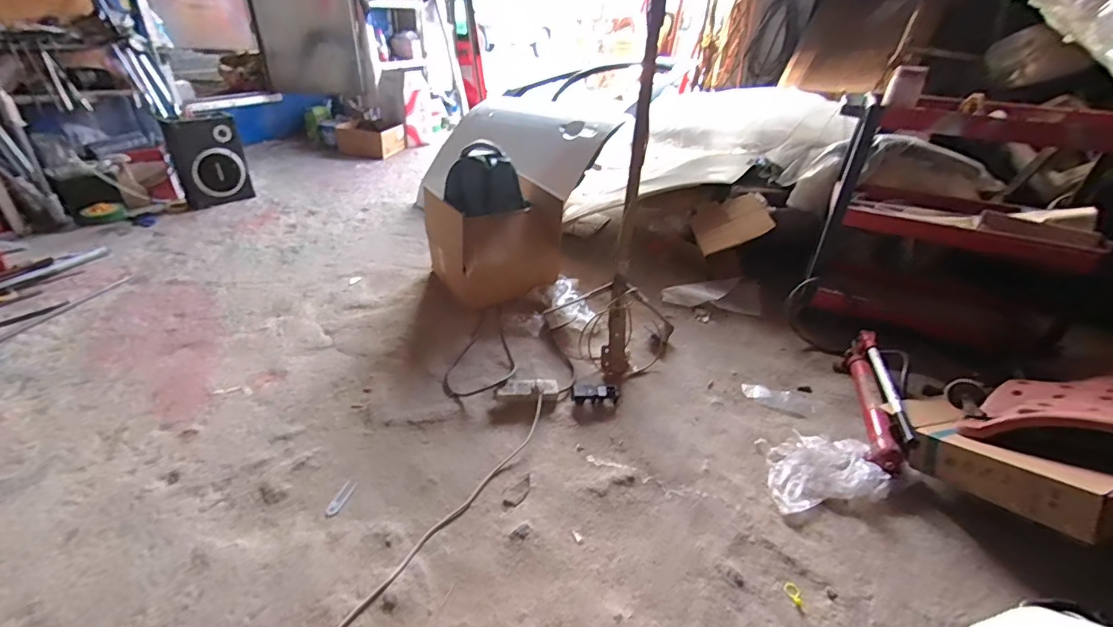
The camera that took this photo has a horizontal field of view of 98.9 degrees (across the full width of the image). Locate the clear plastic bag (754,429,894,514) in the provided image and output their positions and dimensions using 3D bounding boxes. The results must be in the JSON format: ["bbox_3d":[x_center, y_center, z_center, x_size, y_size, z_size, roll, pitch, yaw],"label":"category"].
[{"bbox_3d":[0.627,0.357,1.132,0.302,0.053,0.195,-1,34,-11],"label":"clear plastic bag"}]

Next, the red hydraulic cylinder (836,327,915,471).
[{"bbox_3d":[0.863,0.219,1.300,0.072,0.148,0.509,15,34,14],"label":"red hydraulic cylinder"}]

